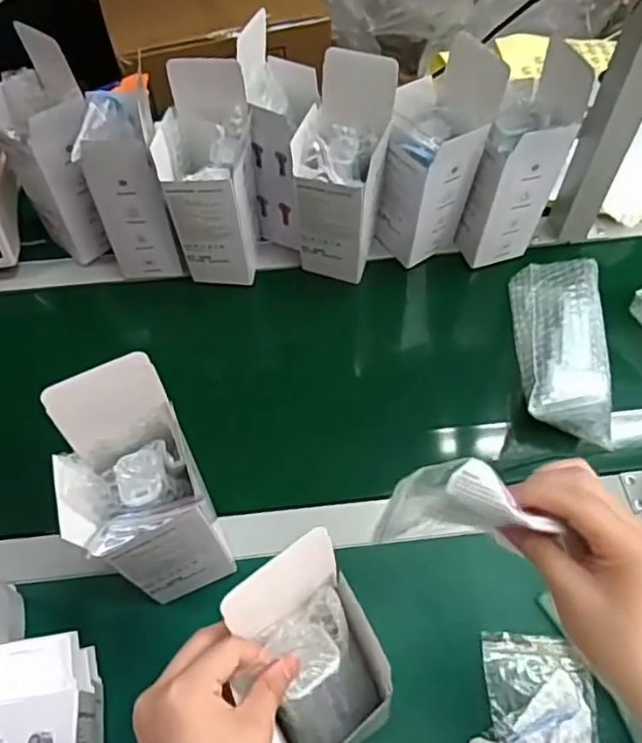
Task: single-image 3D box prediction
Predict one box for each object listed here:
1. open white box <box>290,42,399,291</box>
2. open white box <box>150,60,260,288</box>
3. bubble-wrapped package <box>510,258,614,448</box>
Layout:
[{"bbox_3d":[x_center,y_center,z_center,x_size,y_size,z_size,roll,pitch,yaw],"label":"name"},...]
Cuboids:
[{"bbox_3d":[0.022,-0.202,0.650,0.082,0.242,0.078,14,60,7],"label":"open white box"},{"bbox_3d":[-0.117,-0.199,0.656,0.086,0.228,0.079,4,59,2],"label":"open white box"},{"bbox_3d":[0.249,-0.031,0.647,0.085,0.058,0.203,3,59,1],"label":"bubble-wrapped package"}]

